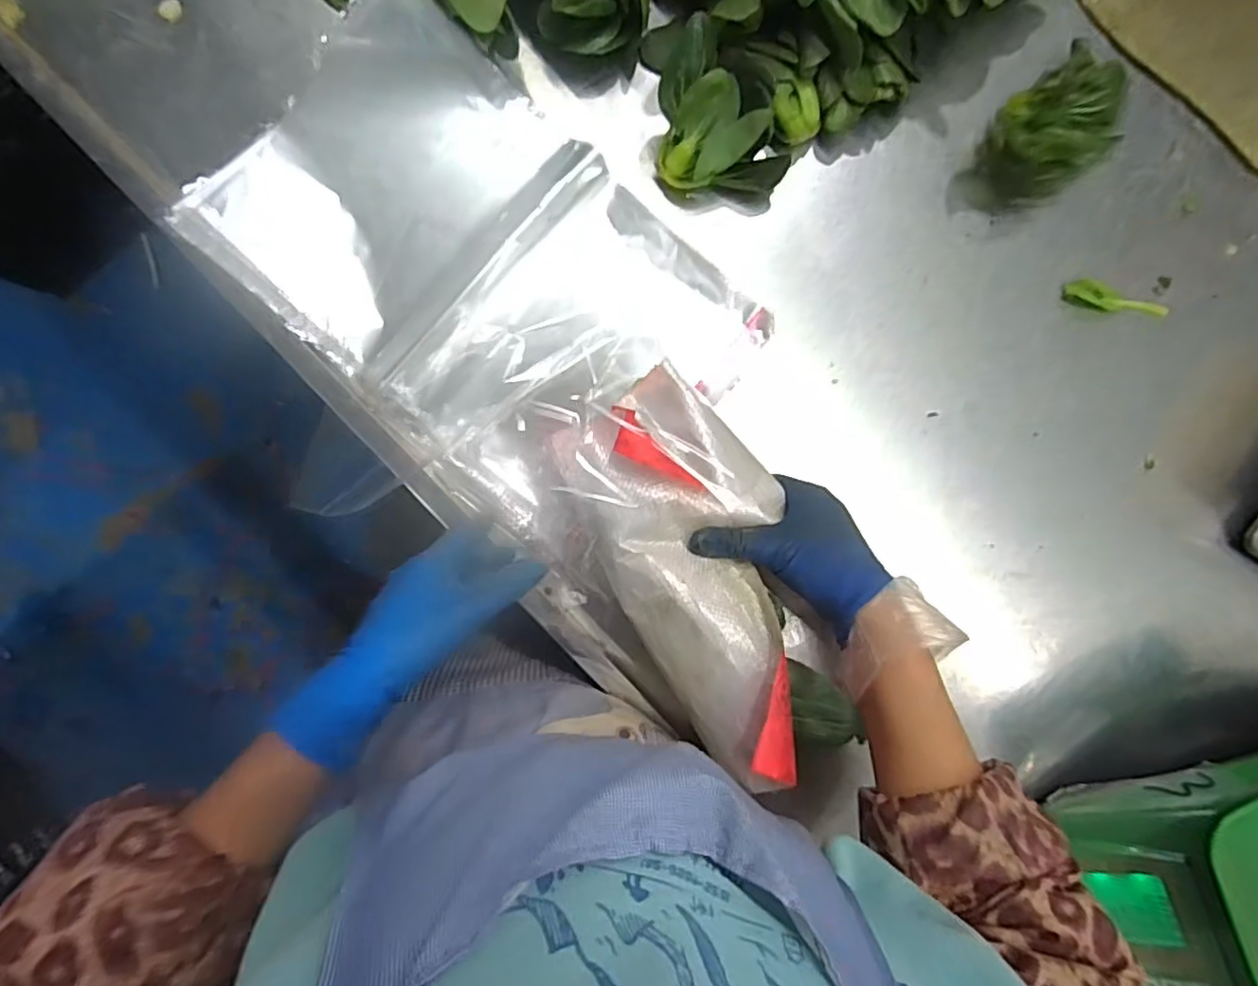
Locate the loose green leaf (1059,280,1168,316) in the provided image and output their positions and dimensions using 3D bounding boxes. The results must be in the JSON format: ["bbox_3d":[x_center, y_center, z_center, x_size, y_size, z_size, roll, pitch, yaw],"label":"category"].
[{"bbox_3d":[0.390,-0.155,0.511,0.087,0.009,0.021,11,93,-2],"label":"loose green leaf"}]

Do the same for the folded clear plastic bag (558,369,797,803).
[{"bbox_3d":[0.047,0.054,0.411,0.121,0.059,0.262,-18,89,0],"label":"folded clear plastic bag"}]

